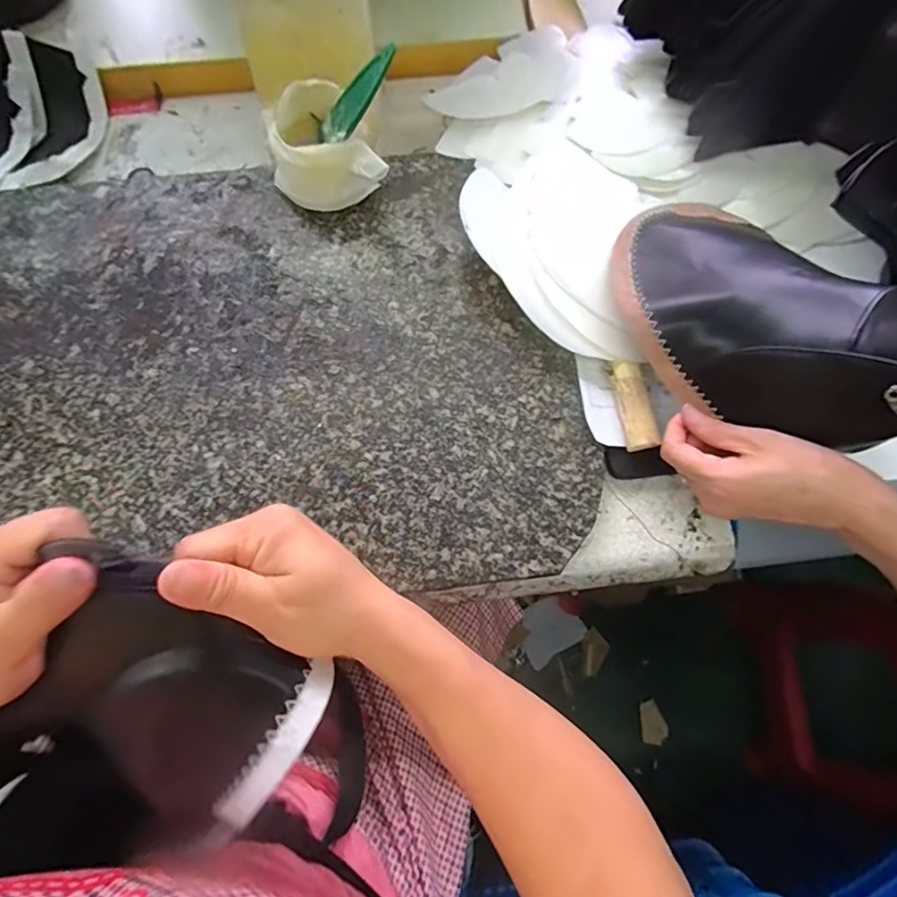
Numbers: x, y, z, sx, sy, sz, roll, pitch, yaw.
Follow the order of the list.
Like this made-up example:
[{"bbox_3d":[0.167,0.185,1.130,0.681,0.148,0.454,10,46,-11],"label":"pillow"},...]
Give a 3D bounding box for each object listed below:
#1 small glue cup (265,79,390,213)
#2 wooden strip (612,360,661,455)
[{"bbox_3d":[-0.106,-0.244,0.429,0.075,0.063,0.082,0,72,0],"label":"small glue cup"},{"bbox_3d":[0.140,-0.031,0.390,0.022,0.013,0.067,-5,72,-2],"label":"wooden strip"}]

